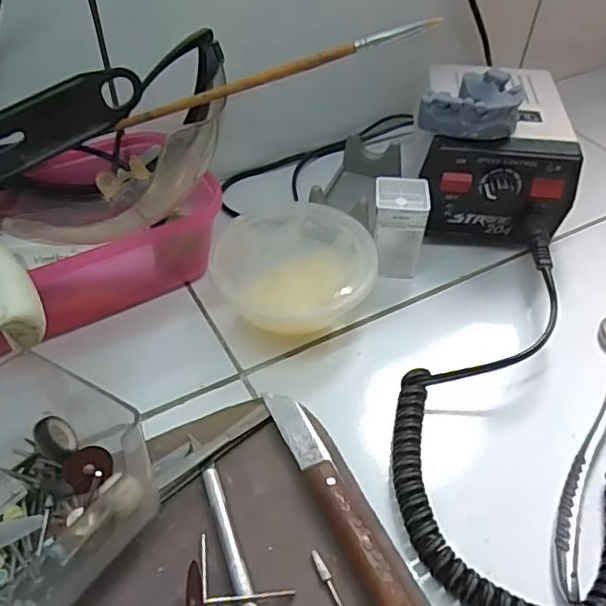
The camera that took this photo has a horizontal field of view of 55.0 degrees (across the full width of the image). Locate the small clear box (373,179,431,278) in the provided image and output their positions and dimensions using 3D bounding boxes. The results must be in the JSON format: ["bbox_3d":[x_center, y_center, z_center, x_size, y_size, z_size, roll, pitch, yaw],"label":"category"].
[{"bbox_3d":[0.065,-0.052,0.400,0.034,0.056,0.037,3,48,2],"label":"small clear box"}]

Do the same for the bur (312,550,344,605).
[{"bbox_3d":[0.015,0.131,0.261,0.004,0.004,0.043,-19,51,-18],"label":"bur"}]

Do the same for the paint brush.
[{"bbox_3d":[-0.024,-0.124,0.324,0.194,0.007,0.005,-10,44,21],"label":"paint brush"}]

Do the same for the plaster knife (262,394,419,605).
[{"bbox_3d":[0.020,0.101,0.283,0.018,0.015,0.148,-19,51,-18],"label":"plaster knife"}]

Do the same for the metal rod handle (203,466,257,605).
[{"bbox_3d":[-0.027,0.126,0.263,0.008,0.006,0.116,-15,50,-14],"label":"metal rod handle"}]

